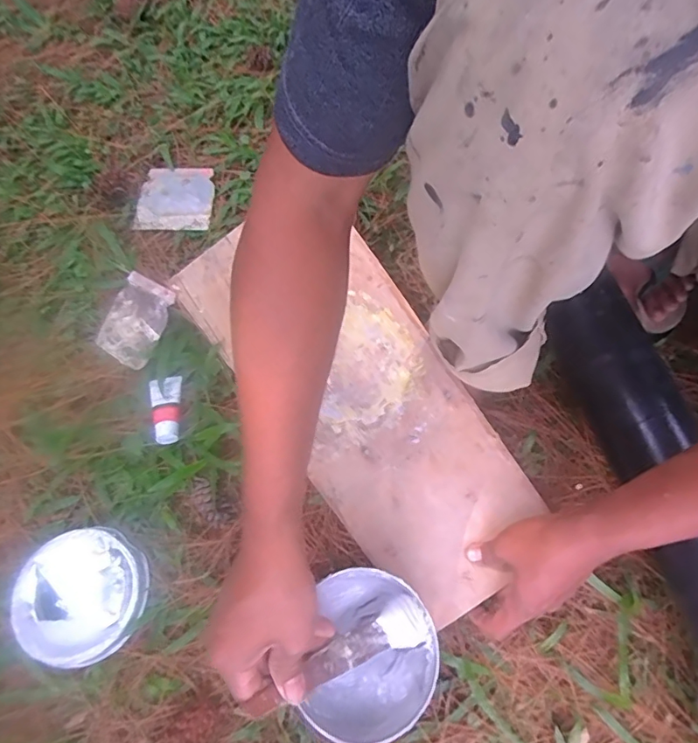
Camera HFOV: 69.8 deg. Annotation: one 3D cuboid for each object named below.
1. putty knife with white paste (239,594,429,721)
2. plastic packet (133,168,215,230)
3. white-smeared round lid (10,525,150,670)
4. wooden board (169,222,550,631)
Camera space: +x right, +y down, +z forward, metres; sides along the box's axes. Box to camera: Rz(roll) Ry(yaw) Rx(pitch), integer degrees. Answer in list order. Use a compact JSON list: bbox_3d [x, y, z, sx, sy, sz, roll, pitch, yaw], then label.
[{"bbox_3d":[-0.006,0.231,0.402,0.162,0.011,0.037,-13,64,-32],"label":"putty knife with white paste"},{"bbox_3d":[-0.241,-0.244,0.702,0.102,0.010,0.107,-1,64,1],"label":"plastic packet"},{"bbox_3d":[-0.265,0.222,0.498,0.124,0.023,0.122,-1,67,2],"label":"white-smeared round lid"},{"bbox_3d":[0.009,0.019,0.539,0.195,0.007,0.471,-39,79,5],"label":"wooden board"}]

